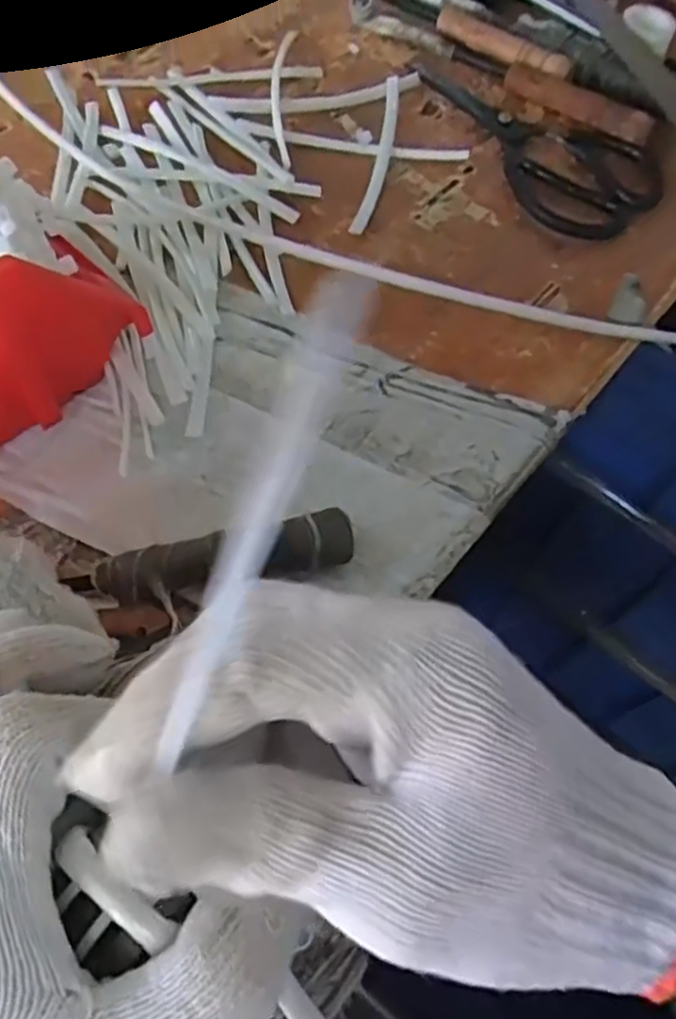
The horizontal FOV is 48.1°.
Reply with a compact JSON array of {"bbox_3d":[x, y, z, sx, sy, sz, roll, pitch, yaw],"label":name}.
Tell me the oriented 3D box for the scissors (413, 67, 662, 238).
[{"bbox_3d":[0.144,-0.290,0.588,0.108,0.007,0.220,-40,71,-22],"label":"scissors"}]

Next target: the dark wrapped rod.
[{"bbox_3d":[-0.056,0.029,0.392,0.129,0.029,0.028,-12,63,-10],"label":"dark wrapped rod"}]

